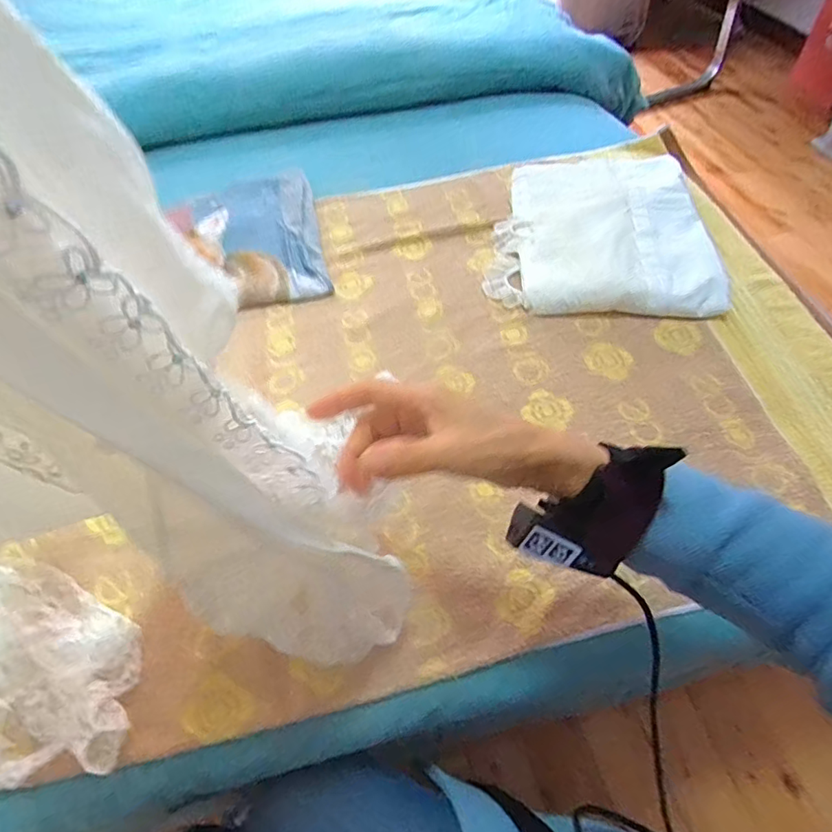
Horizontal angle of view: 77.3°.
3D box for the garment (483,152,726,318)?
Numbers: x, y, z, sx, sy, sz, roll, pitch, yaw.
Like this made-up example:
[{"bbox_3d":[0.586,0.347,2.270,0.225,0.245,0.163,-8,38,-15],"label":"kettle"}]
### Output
[{"bbox_3d":[0.241,-0.254,0.693,0.277,0.050,0.300,2,55,6],"label":"garment"}]

